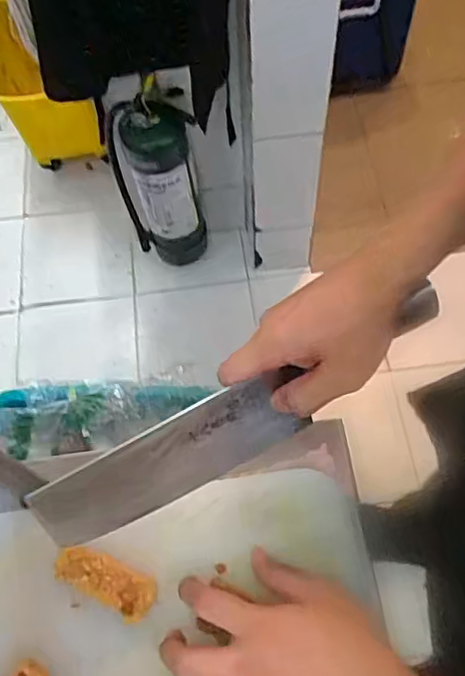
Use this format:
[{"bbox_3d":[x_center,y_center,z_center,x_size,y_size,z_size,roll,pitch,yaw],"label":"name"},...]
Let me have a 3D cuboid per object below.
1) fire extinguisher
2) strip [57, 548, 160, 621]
[{"bbox_3d":[-0.159,-0.336,1.371,0.172,0.534,0.138,-13,64,-3],"label":"fire extinguisher"},{"bbox_3d":[-0.098,0.187,0.471,0.080,0.012,0.032,21,67,12],"label":"strip"}]

